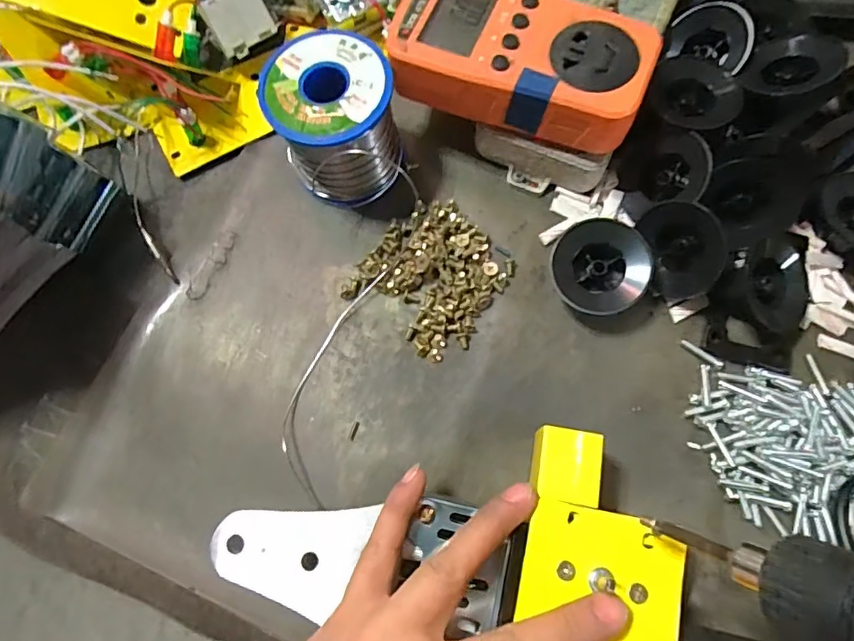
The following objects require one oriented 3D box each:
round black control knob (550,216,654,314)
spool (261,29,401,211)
[{"bbox_3d":[0.090,-0.026,0.277,0.048,0.022,0.048,-1,74,2],"label":"round black control knob"},{"bbox_3d":[-0.048,-0.107,0.285,0.062,0.063,0.062,-1,74,2],"label":"spool"}]

